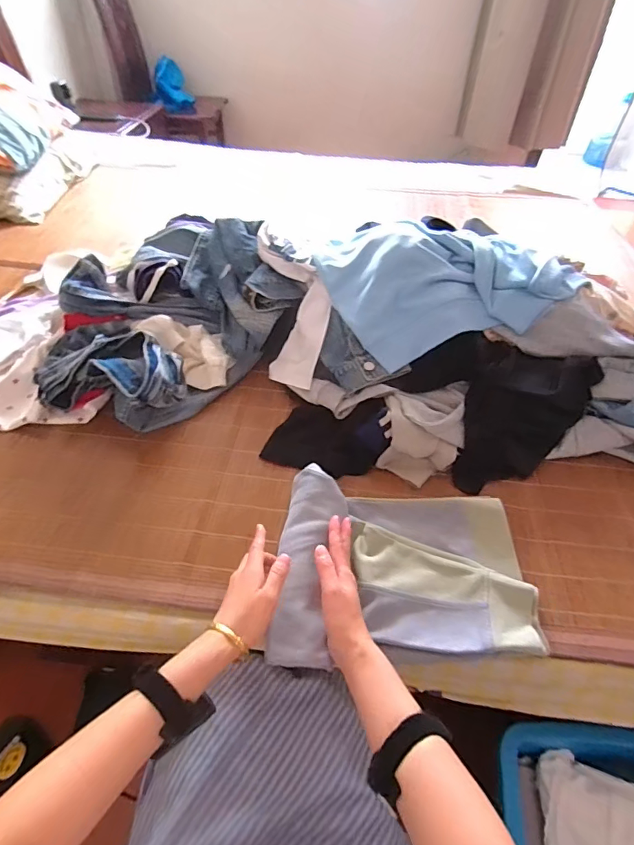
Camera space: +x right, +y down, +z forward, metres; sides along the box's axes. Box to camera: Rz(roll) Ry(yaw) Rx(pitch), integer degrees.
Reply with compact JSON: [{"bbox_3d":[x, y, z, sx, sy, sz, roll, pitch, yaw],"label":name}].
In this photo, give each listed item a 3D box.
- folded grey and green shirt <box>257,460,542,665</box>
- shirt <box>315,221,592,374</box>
[{"bbox_3d":[0.107,0.179,0.565,0.301,0.076,0.225,4,47,0],"label":"folded grey and green shirt"},{"bbox_3d":[0.222,-0.258,0.809,0.391,0.117,0.280,-15,50,-16],"label":"shirt"}]

